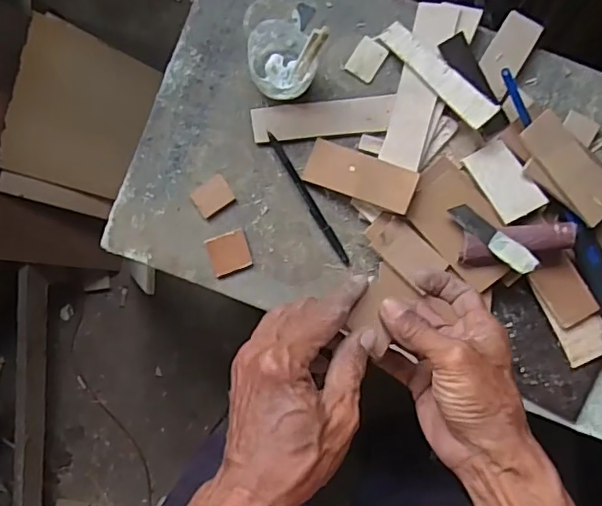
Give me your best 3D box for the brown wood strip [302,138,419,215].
[{"bbox_3d":[0.058,-0.075,0.548,0.107,0.005,0.043,21,91,17],"label":"brown wood strip"}]

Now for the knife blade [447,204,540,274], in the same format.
[{"bbox_3d":[0.178,-0.014,0.527,0.090,0.006,0.021,40,89,12],"label":"knife blade"}]

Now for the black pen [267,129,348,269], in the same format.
[{"bbox_3d":[0.008,-0.053,0.563,0.009,0.009,0.148,-30,90,-1],"label":"black pen"}]

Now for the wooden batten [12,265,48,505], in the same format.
[{"bbox_3d":[-0.486,0.311,1.020,0.027,0.083,0.559,1,90,-1],"label":"wooden batten"}]

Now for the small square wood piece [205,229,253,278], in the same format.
[{"bbox_3d":[-0.071,0.000,0.567,0.039,0.004,0.039,-18,90,-1],"label":"small square wood piece"}]

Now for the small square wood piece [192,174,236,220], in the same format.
[{"bbox_3d":[-0.088,-0.056,0.567,0.037,0.006,0.031,-34,90,-1],"label":"small square wood piece"}]

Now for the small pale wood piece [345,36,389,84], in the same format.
[{"bbox_3d":[0.067,-0.195,0.570,0.030,0.004,0.039,34,89,-1],"label":"small pale wood piece"}]

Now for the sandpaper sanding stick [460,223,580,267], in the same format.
[{"bbox_3d":[0.201,-0.008,0.532,0.103,0.017,0.033,-7,92,10],"label":"sandpaper sanding stick"}]

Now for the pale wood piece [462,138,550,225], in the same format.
[{"bbox_3d":[0.196,-0.070,0.546,0.043,0.004,0.078,-31,72,7],"label":"pale wood piece"}]

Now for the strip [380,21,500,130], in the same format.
[{"bbox_3d":[0.132,-0.174,0.544,0.028,0.008,0.137,-44,71,12],"label":"strip"}]

